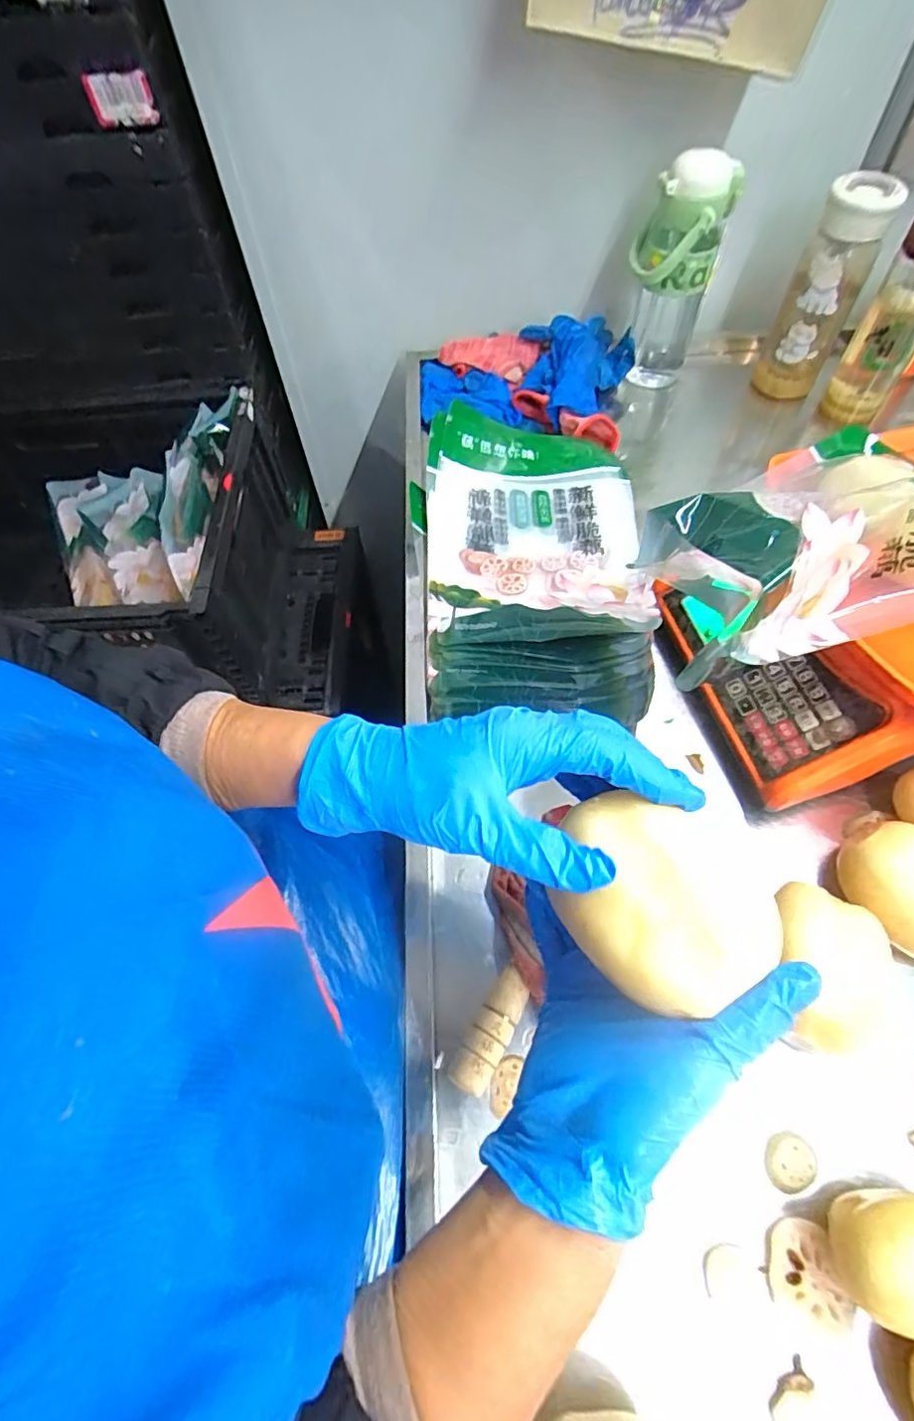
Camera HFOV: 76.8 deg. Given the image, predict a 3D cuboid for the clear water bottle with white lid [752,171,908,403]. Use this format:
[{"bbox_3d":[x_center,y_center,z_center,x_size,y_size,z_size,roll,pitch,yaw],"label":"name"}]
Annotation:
[{"bbox_3d":[0.414,-0.474,0.659,0.077,0.203,0.078,24,64,16],"label":"clear water bottle with white lid"}]

